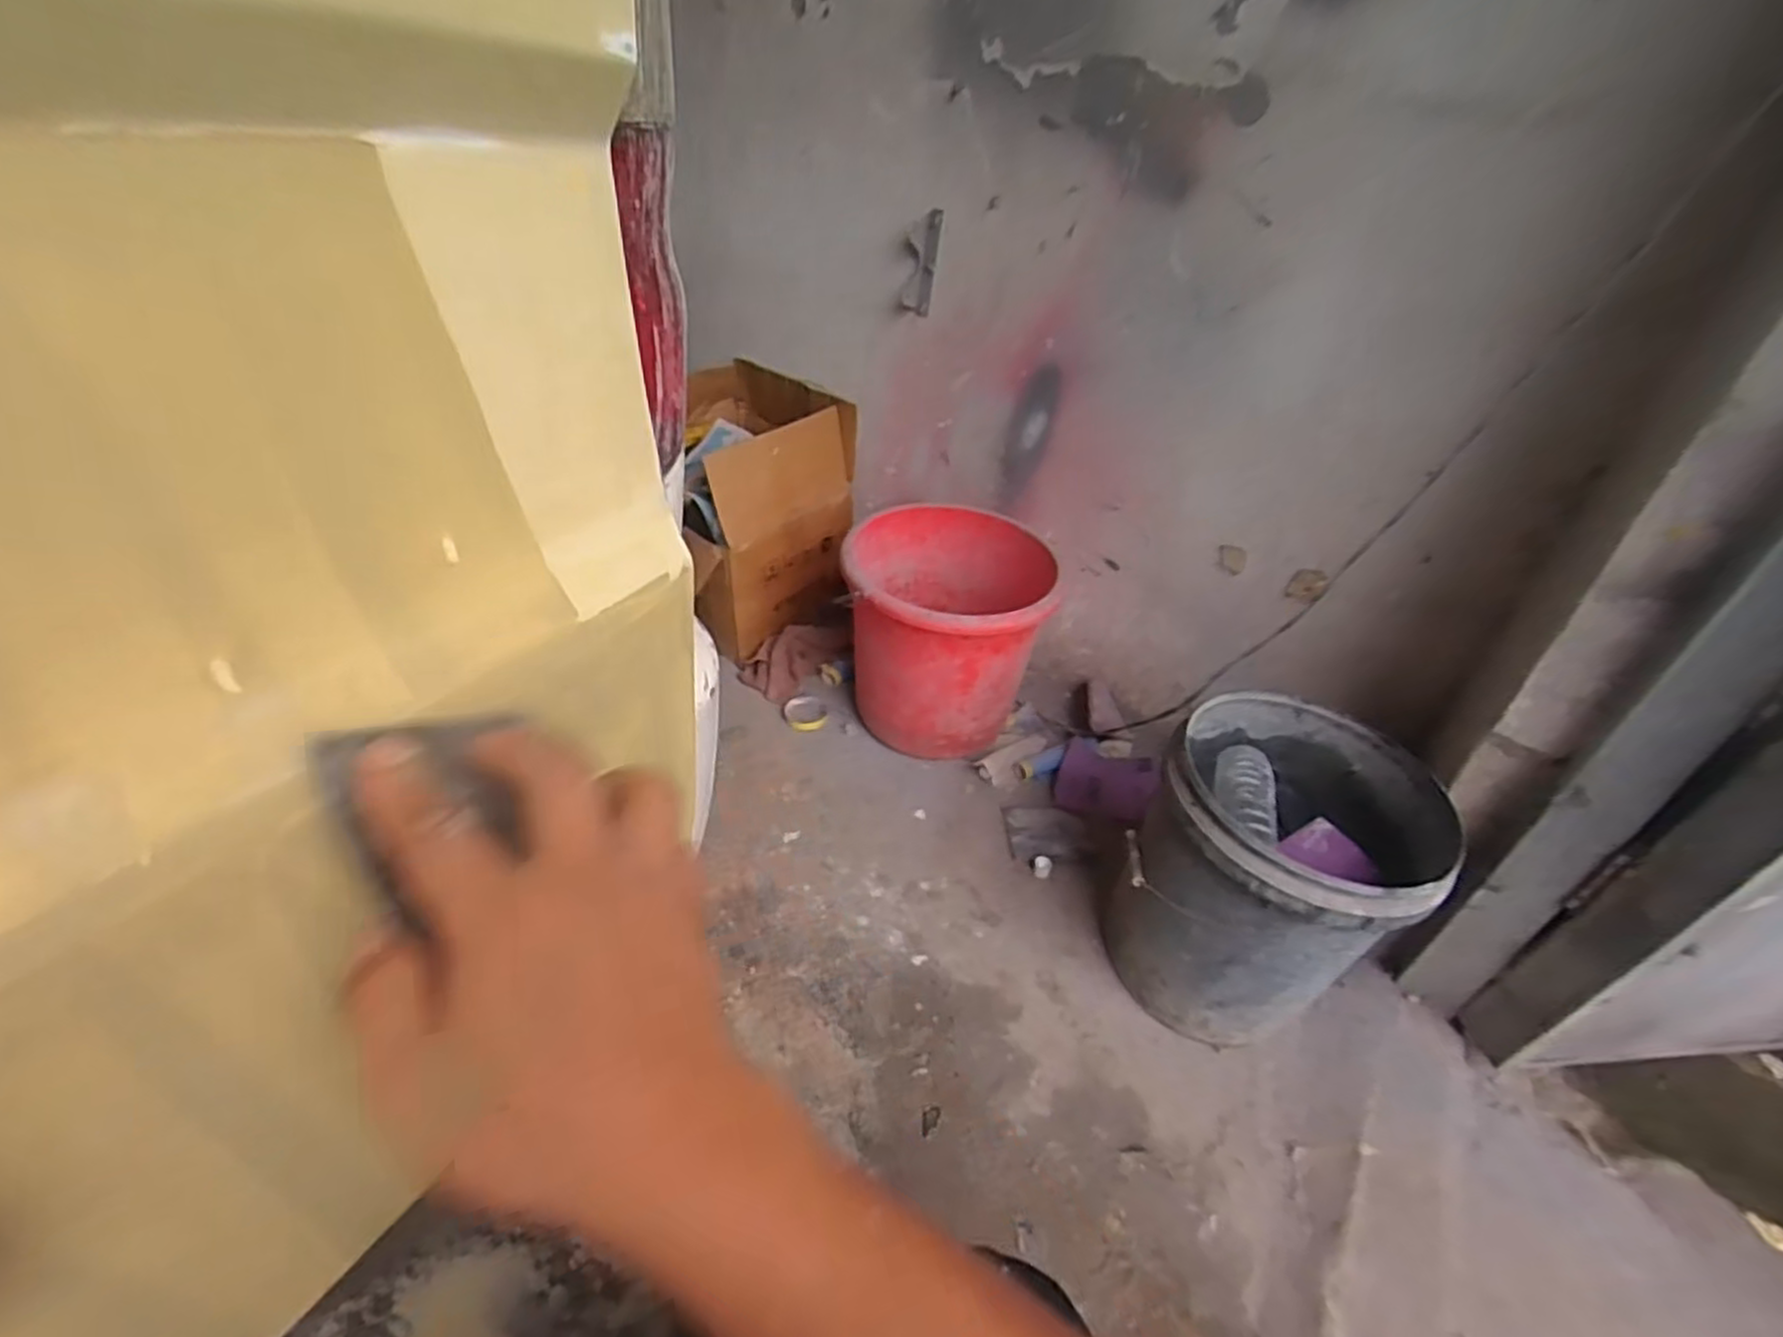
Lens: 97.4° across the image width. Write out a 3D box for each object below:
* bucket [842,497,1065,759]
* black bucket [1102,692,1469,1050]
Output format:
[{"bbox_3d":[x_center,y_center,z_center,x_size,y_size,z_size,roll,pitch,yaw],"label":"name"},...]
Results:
[{"bbox_3d":[0.079,-0.054,1.362,0.338,0.324,0.327,5,36,-4],"label":"bucket"},{"bbox_3d":[0.459,0.275,0.992,0.304,0.371,0.294,5,36,-4],"label":"black bucket"}]

